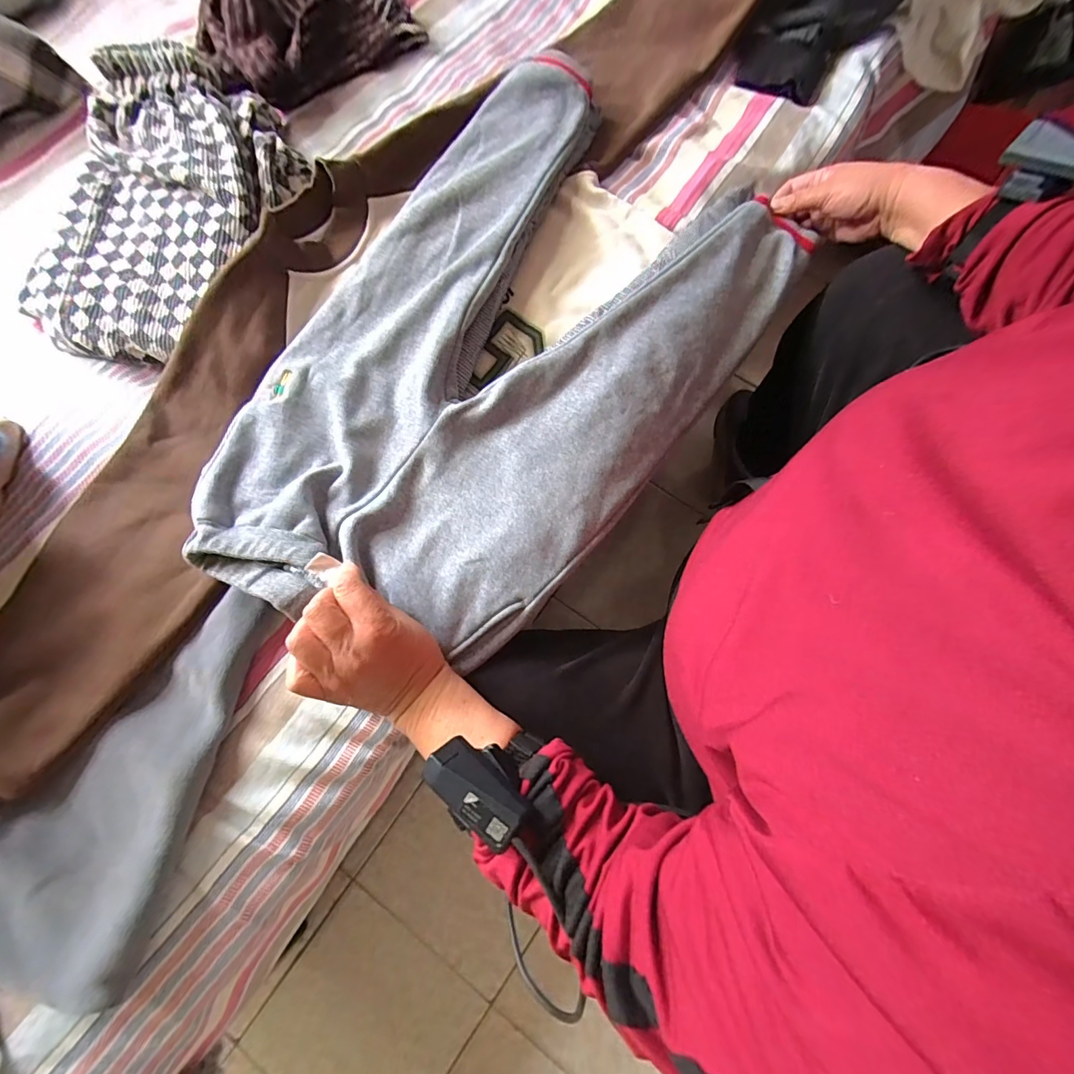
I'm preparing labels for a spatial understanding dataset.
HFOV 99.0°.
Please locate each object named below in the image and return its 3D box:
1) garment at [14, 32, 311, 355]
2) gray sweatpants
[{"bbox_3d":[-0.387,-0.355,0.481,0.223,0.070,0.338,17,79,7],"label":"garment"},{"bbox_3d":[-0.033,-0.180,0.450,0.367,0.076,0.605,35,80,9],"label":"gray sweatpants"}]

